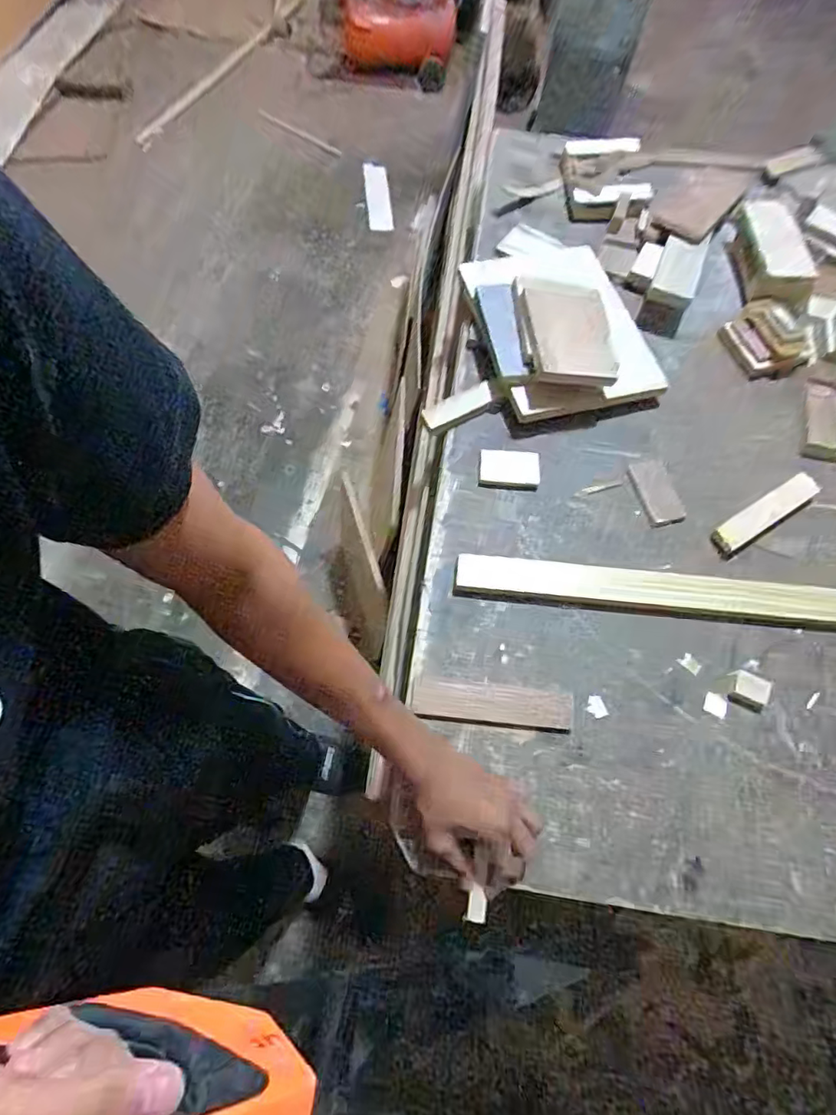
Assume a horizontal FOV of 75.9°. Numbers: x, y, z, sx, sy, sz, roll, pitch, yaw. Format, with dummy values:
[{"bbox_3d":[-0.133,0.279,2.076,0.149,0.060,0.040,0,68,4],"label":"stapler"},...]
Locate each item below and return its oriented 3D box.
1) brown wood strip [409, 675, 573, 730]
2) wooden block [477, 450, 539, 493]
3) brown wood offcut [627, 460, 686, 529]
[{"bbox_3d":[0.081,0.161,0.589,0.172,0.008,0.040,7,69,3],"label":"brown wood strip"},{"bbox_3d":[0.118,-0.114,0.695,0.077,0.009,0.053,6,68,3],"label":"wooden block"},{"bbox_3d":[0.310,-0.085,0.698,0.049,0.006,0.093,-15,69,-5],"label":"brown wood offcut"}]

